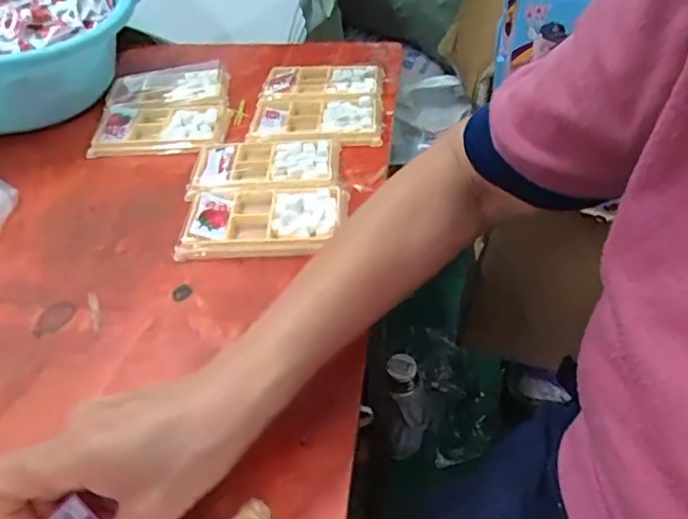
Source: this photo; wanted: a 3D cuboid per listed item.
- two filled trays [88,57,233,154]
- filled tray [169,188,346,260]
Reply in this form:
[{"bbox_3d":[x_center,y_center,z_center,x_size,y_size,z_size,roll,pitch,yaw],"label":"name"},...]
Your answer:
[{"bbox_3d":[-0.193,-0.168,0.616,0.131,0.020,0.163,-4,43,1],"label":"two filled trays"},{"bbox_3d":[-0.070,-0.035,0.471,0.141,0.016,0.078,-1,43,4],"label":"filled tray"}]

